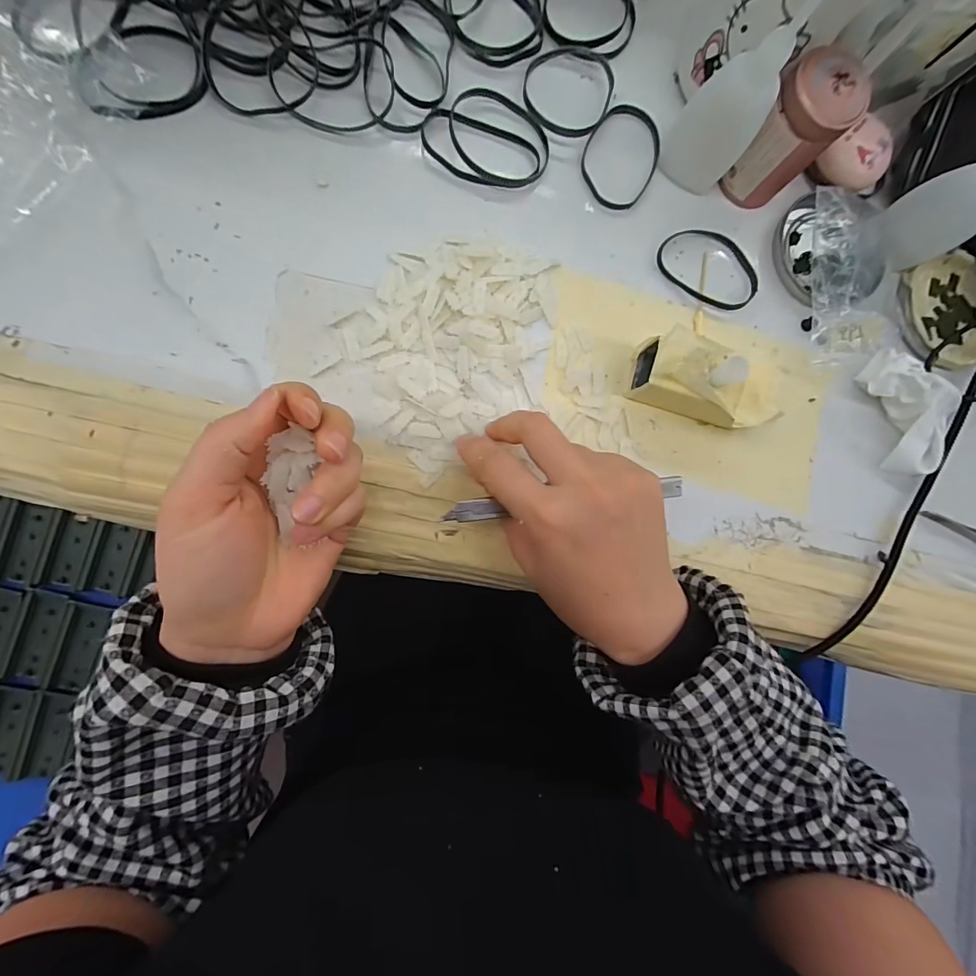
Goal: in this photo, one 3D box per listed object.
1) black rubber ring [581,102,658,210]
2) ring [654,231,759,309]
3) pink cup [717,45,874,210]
[{"bbox_3d":[0.087,-0.215,0.277,0.048,0.004,0.065,33,85,-6],"label":"black rubber ring"},{"bbox_3d":[0.148,-0.146,0.283,0.070,0.007,0.048,36,84,-6],"label":"ring"},{"bbox_3d":[0.178,-0.212,0.259,0.040,0.065,0.045,-43,94,-7],"label":"pink cup"}]

